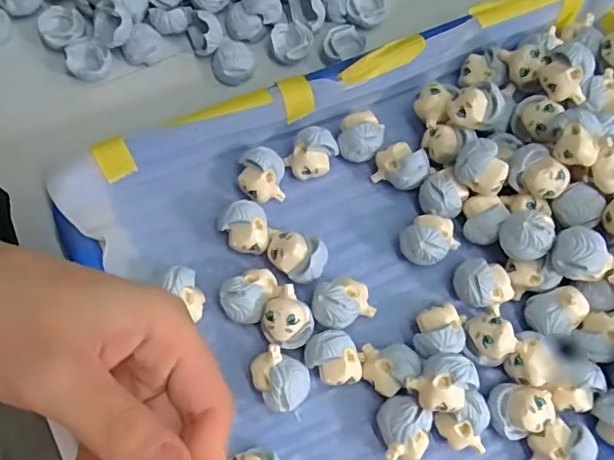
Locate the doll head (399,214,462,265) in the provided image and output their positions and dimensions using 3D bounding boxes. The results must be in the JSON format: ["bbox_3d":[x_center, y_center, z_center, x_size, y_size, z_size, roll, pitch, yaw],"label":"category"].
[{"bbox_3d":[0.060,0.006,0.282,0.029,0.024,0.023,-40,78,-13],"label":"doll head"}]

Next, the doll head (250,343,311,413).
[{"bbox_3d":[-0.012,0.069,0.262,0.023,0.021,0.028,-30,76,-11],"label":"doll head"}]

